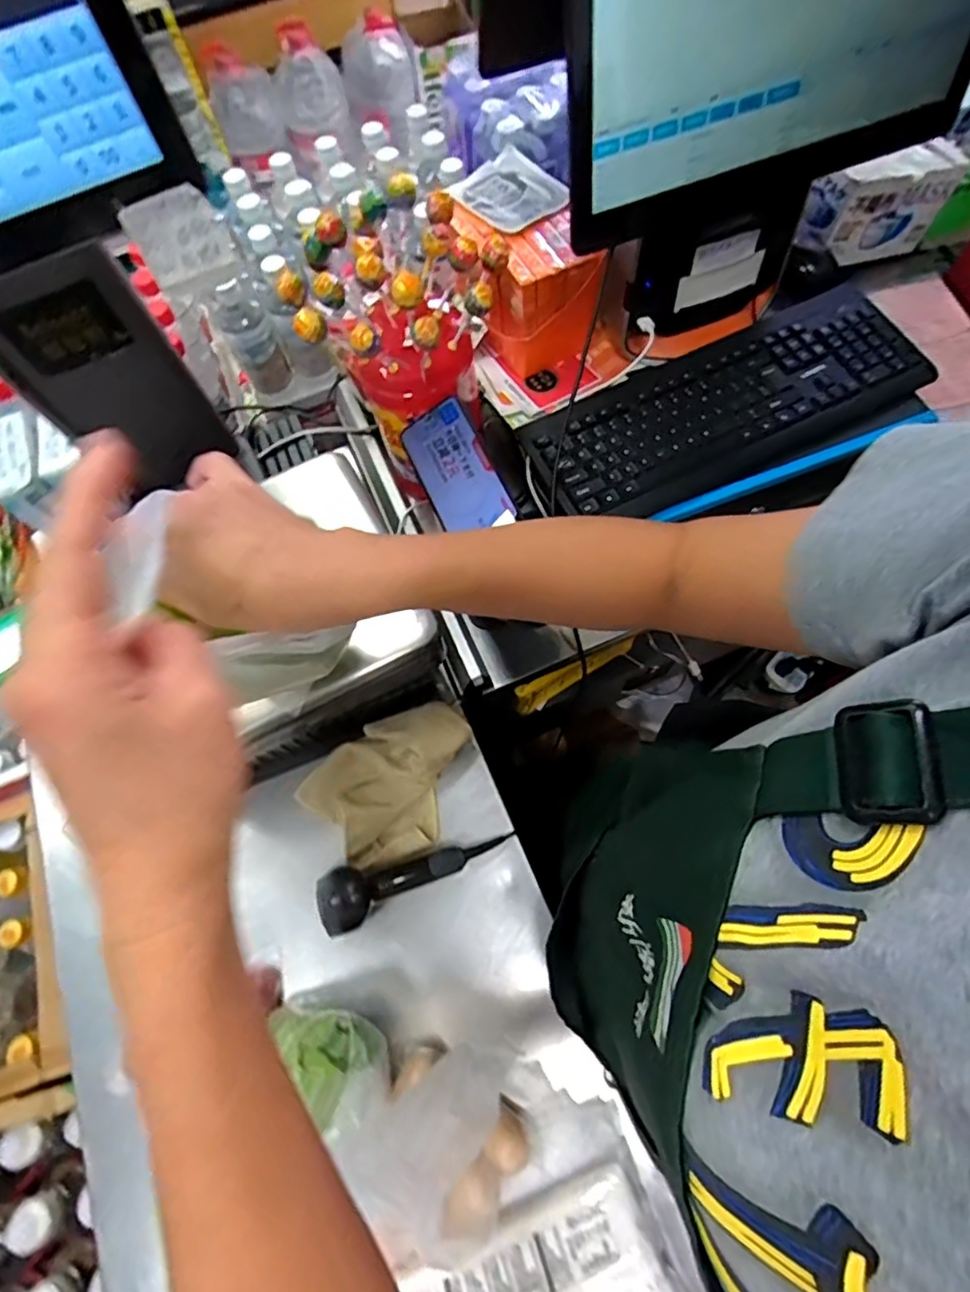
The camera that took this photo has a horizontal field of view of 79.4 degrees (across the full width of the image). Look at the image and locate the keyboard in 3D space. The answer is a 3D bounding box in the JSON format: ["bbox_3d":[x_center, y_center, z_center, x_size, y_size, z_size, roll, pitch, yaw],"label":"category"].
[{"bbox_3d":[0.265,-0.278,0.652,0.463,0.032,0.171,-25,70,-7],"label":"keyboard"}]

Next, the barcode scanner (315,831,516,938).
[{"bbox_3d":[-0.075,0.234,0.596,0.203,0.068,0.059,-18,69,-4],"label":"barcode scanner"}]

